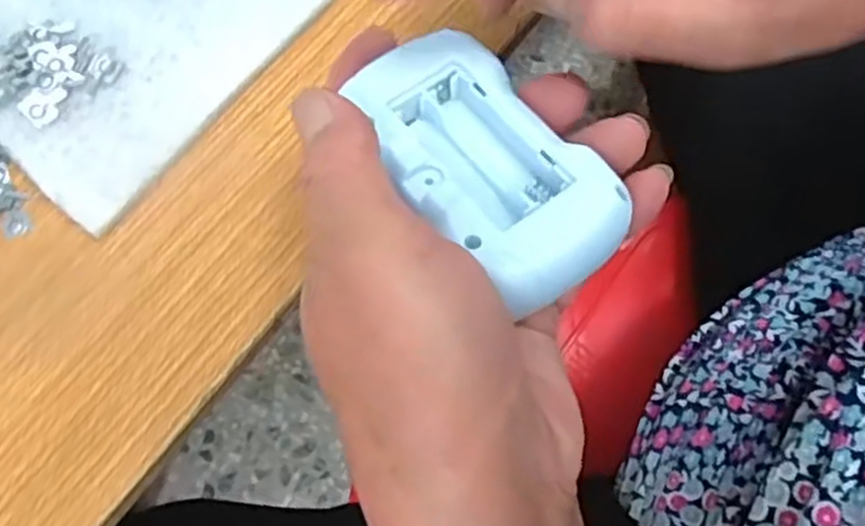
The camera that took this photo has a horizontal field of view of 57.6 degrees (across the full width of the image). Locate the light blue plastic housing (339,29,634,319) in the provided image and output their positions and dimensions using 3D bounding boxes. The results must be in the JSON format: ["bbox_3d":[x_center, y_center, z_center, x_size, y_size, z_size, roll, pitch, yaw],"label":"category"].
[{"bbox_3d":[0.015,-0.028,0.216,0.043,0.013,0.084,-33,65,-8],"label":"light blue plastic housing"}]

